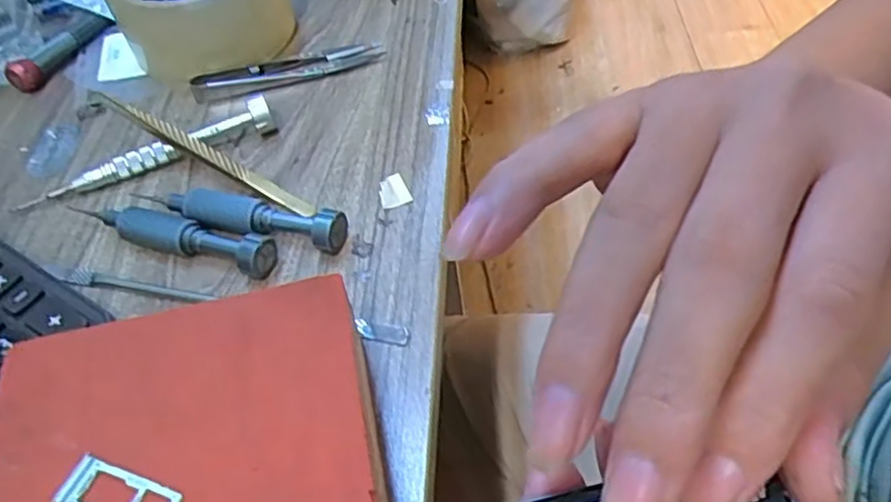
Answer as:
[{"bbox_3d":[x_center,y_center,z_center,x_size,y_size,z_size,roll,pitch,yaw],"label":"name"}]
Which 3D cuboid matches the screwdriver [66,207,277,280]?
[{"bbox_3d":[-0.119,-0.010,0.318,0.104,0.019,0.018,14,51,18],"label":"screwdriver"}]

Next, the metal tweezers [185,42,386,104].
[{"bbox_3d":[-0.086,-0.100,0.400,0.104,0.005,0.021,-16,49,-9],"label":"metal tweezers"}]

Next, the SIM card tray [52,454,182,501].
[{"bbox_3d":[-0.092,0.068,0.202,0.035,0.004,0.015,15,52,19],"label":"SIM card tray"}]

